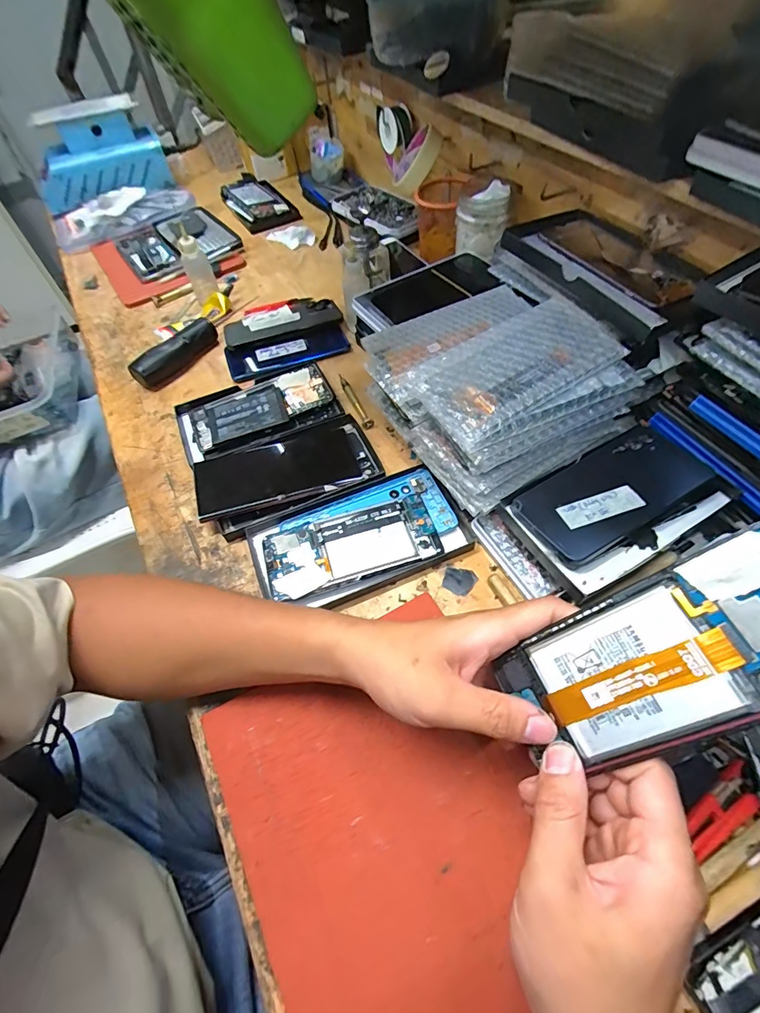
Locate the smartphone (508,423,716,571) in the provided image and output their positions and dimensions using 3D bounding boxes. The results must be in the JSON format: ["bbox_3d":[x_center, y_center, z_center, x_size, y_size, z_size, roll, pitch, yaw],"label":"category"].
[{"bbox_3d":[0.199,-0.015,0.378,0.160,0.015,0.079,-30,61,-14],"label":"smartphone"}]

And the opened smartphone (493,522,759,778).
[{"bbox_3d":[0.137,0.077,0.216,0.155,0.005,0.072,-39,59,26],"label":"opened smartphone"}]

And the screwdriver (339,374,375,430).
[{"bbox_3d":[-0.031,-0.127,0.524,0.013,0.009,0.095,-24,57,-11],"label":"screwdriver"}]

